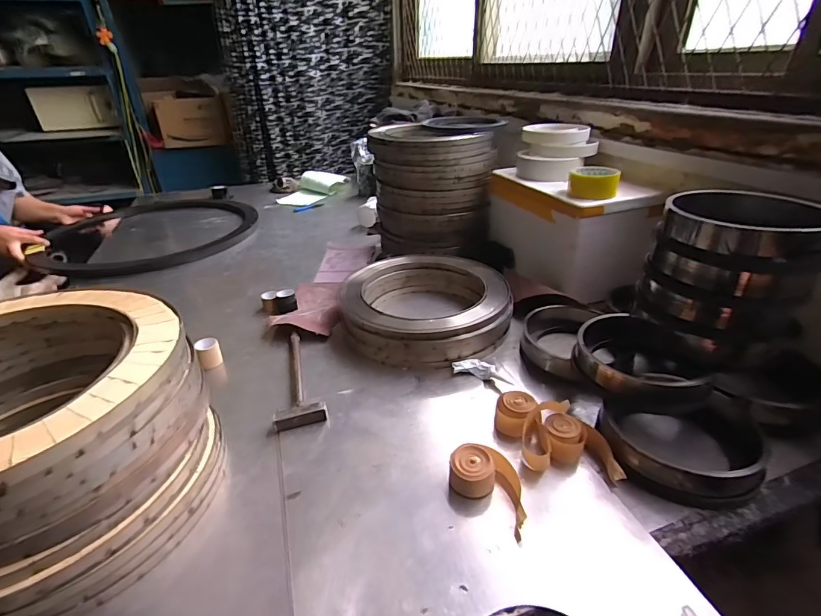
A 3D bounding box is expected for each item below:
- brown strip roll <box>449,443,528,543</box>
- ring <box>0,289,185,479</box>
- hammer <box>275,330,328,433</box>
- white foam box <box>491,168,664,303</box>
[{"bbox_3d":[0.095,0.201,0.488,0.100,0.040,0.056,23,38,36],"label":"brown strip roll"},{"bbox_3d":[-0.381,0.061,0.385,0.310,0.018,0.295,-1,30,0],"label":"ring"},{"bbox_3d":[-0.184,0.105,0.674,0.070,0.022,0.222,-10,31,-15],"label":"hammer"},{"bbox_3d":[0.324,-0.174,0.924,0.154,0.193,0.389,-7,30,-11],"label":"white foam box"}]

